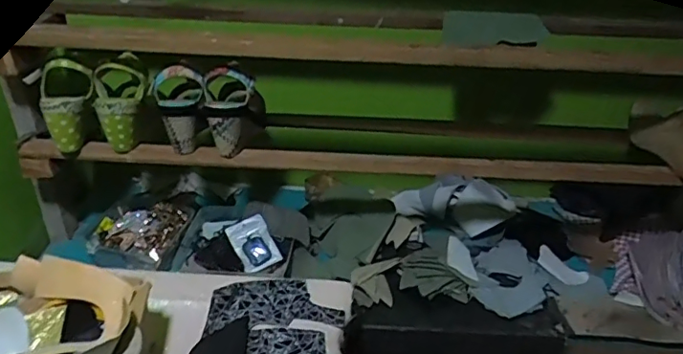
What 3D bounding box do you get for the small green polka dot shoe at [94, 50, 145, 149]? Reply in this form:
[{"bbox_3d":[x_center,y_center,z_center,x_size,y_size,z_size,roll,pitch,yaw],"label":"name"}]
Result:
[{"bbox_3d":[-0.354,-0.116,0.833,0.072,0.151,0.057,6,7,3],"label":"small green polka dot shoe"}]

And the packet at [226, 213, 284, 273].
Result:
[{"bbox_3d":[-0.157,0.119,0.954,0.067,0.014,0.097,-28,76,-7],"label":"packet"}]

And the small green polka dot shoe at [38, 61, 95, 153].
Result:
[{"bbox_3d":[-0.429,-0.109,0.832,0.079,0.135,0.058,-6,32,-14],"label":"small green polka dot shoe"}]

